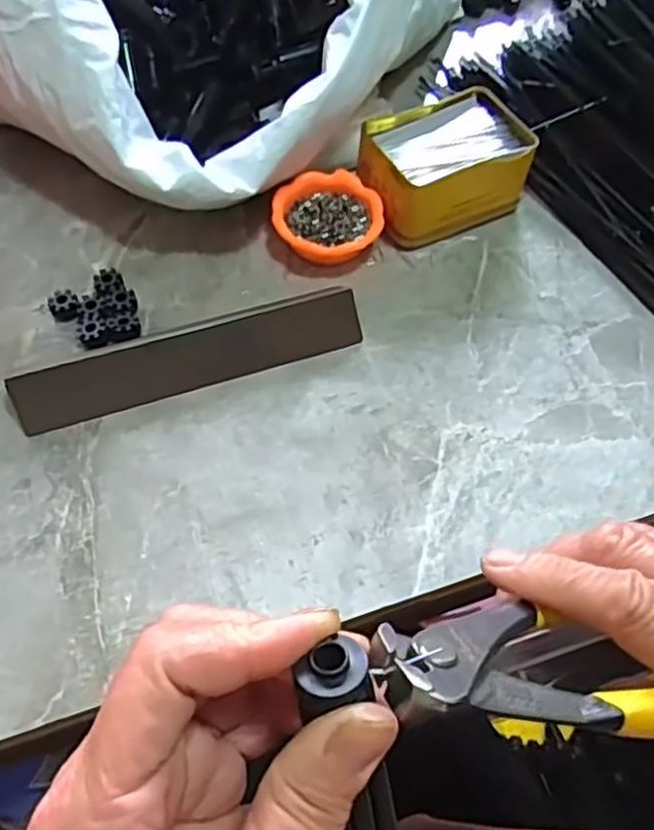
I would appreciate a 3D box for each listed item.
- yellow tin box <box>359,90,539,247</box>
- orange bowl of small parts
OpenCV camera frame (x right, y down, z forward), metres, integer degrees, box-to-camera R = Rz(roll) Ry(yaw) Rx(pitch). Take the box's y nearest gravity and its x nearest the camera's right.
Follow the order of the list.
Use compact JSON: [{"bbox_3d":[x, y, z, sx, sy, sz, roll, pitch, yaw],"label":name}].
[{"bbox_3d":[0.083,-0.184,0.524,0.113,0.055,0.090,-23,63,-16],"label":"yellow tin box"},{"bbox_3d":[0.000,-0.134,0.505,0.074,0.027,0.071,2,59,-2],"label":"orange bowl of small parts"}]

